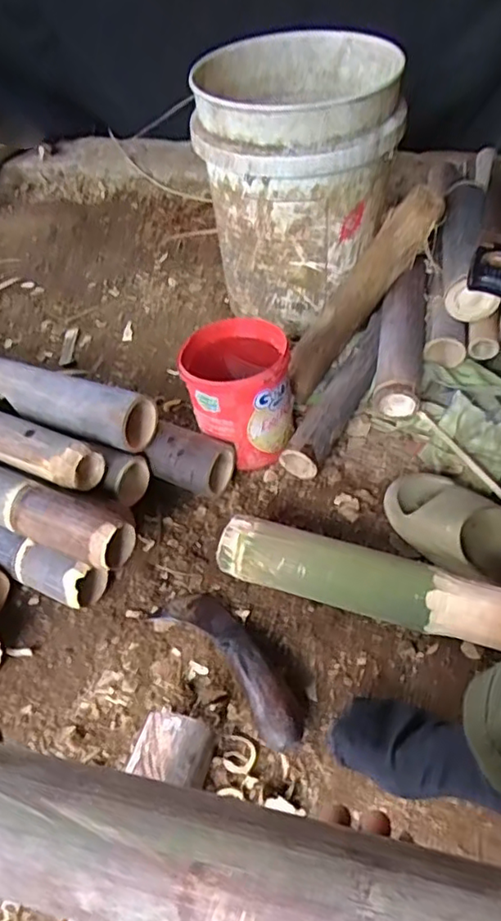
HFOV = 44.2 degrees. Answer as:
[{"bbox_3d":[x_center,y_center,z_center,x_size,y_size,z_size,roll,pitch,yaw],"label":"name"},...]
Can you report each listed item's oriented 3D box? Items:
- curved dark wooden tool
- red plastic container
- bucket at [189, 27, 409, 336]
[{"bbox_3d":[-0.018,0.206,0.653,0.065,0.039,0.218,-34,54,-24],"label":"curved dark wooden tool"},{"bbox_3d":[-0.017,-0.089,0.845,0.140,0.156,0.145,-8,46,-2],"label":"red plastic container"},{"bbox_3d":[0.070,-0.431,0.975,0.287,0.341,0.287,-3,46,3],"label":"bucket"}]

